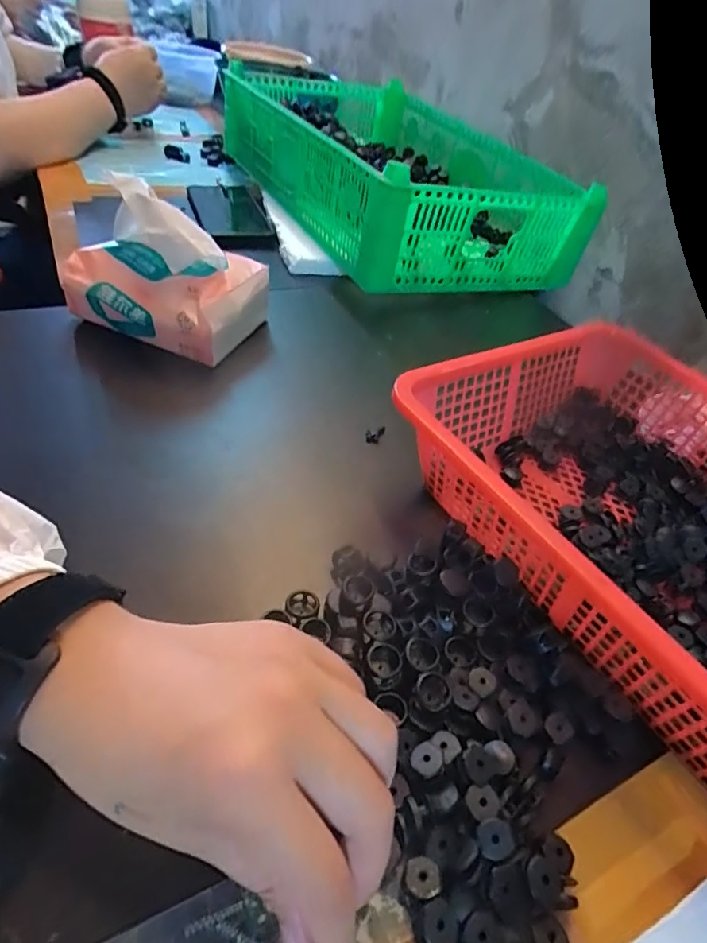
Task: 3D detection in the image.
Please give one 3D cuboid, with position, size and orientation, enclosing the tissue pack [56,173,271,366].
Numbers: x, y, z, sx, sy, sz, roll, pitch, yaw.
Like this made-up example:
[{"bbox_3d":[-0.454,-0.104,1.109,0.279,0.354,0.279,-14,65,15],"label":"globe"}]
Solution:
[{"bbox_3d":[-0.150,-0.158,0.415,0.138,0.111,0.090,17,43,7],"label":"tissue pack"}]

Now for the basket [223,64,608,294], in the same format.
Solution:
[{"bbox_3d":[0.040,-0.390,0.684,0.292,0.119,0.485,-15,50,-25],"label":"basket"}]

